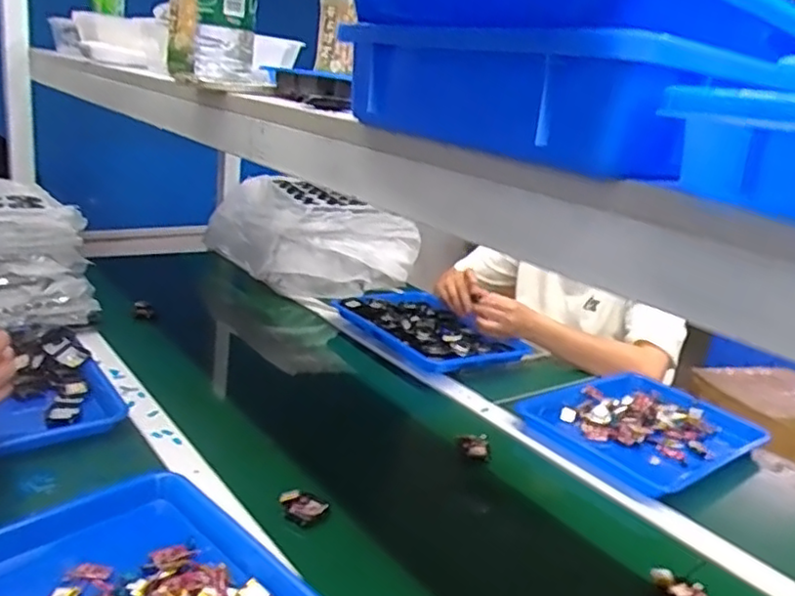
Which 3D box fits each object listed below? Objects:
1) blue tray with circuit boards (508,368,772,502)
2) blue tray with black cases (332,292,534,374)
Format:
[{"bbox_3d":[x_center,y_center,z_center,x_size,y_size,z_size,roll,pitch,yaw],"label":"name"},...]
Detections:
[{"bbox_3d":[0.358,0.188,0.998,0.311,0.041,0.267,-7,23,-37],"label":"blue tray with circuit boards"},{"bbox_3d":[0.052,0.051,1.169,0.215,0.037,0.291,-9,24,-41],"label":"blue tray with black cases"}]

